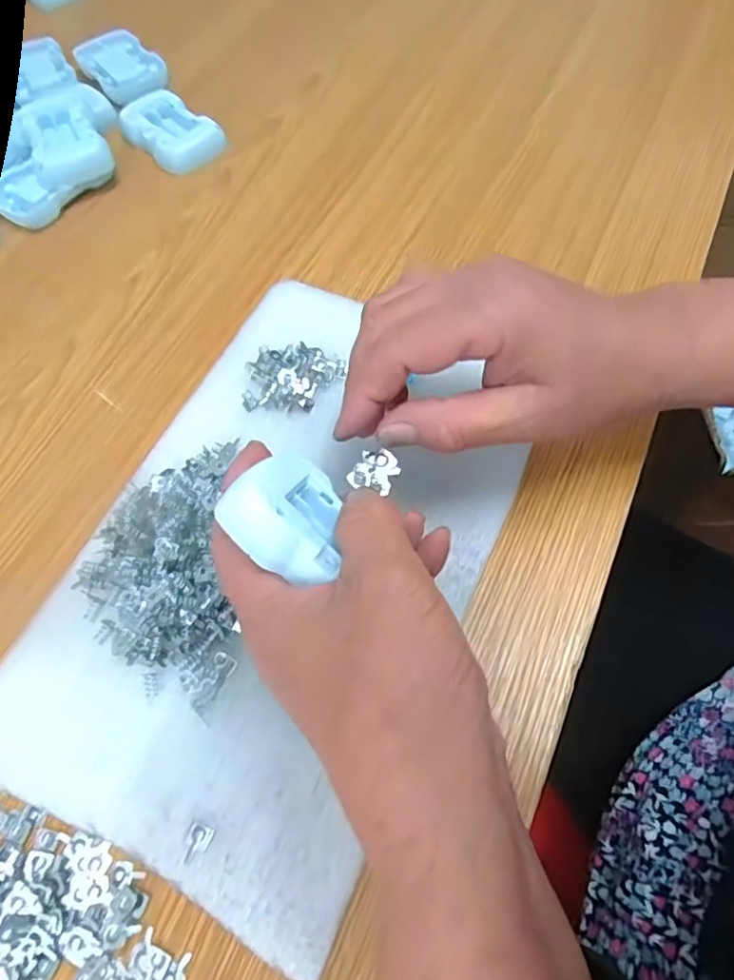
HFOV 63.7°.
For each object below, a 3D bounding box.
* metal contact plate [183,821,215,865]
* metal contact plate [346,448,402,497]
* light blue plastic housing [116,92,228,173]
[{"bbox_3d":[-0.068,0.140,0.234,0.010,0.004,0.014,21,66,14],"label":"metal contact plate"},{"bbox_3d":[0.003,-0.007,0.244,0.018,0.004,0.019,0,73,-1],"label":"metal contact plate"},{"bbox_3d":[-0.151,-0.279,0.460,0.048,0.018,0.084,-42,68,-16],"label":"light blue plastic housing"}]

